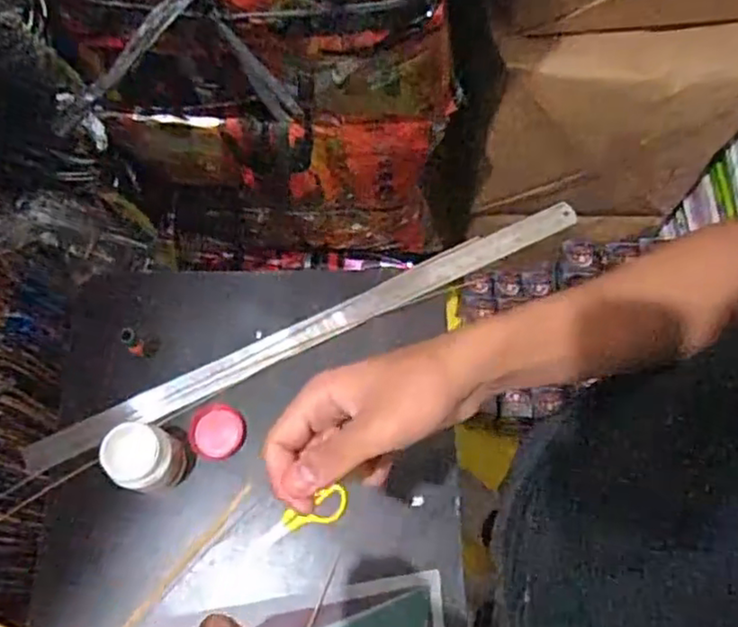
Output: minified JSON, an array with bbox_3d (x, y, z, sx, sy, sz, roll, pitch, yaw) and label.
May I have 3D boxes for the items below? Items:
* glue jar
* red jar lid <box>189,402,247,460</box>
[{"bbox_3d":[-0.203,0.135,0.610,0.063,0.068,0.058,19,70,8],"label":"glue jar"},{"bbox_3d":[-0.149,0.116,0.651,0.053,0.010,0.052,0,69,1],"label":"red jar lid"}]

